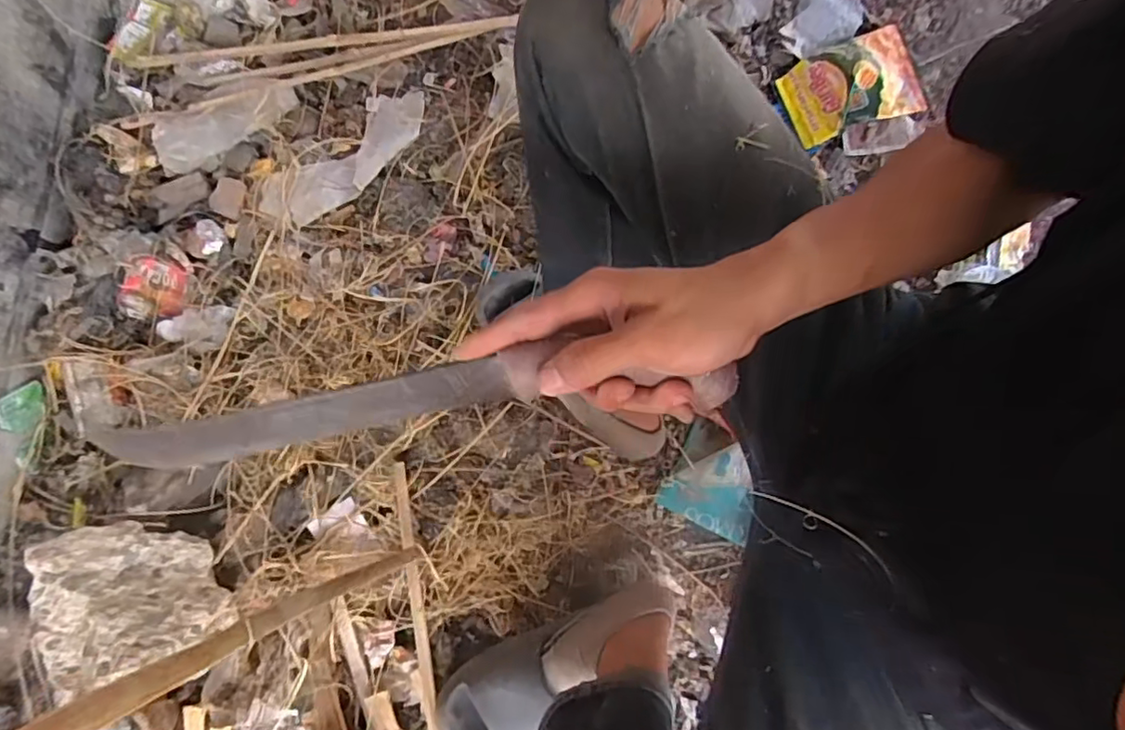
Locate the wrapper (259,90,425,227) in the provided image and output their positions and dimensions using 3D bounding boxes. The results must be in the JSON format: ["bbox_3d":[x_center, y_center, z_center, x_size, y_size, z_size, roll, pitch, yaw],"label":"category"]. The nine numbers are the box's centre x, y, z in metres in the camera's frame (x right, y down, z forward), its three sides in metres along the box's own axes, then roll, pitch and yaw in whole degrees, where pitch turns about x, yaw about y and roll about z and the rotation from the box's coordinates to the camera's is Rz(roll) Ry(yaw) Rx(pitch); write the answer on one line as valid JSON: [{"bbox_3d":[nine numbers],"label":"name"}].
[{"bbox_3d":[-0.341,-0.331,0.956,0.306,0.034,0.130,-44,77,-6],"label":"wrapper"}]

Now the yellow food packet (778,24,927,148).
[{"bbox_3d":[0.417,-0.405,0.869,0.180,0.044,0.137,-15,75,1],"label":"yellow food packet"}]

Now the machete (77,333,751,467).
[{"bbox_3d":[-0.102,0.026,0.364,0.400,0.025,0.047,-9,76,10],"label":"machete"}]

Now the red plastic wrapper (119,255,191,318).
[{"bbox_3d":[-0.631,-0.116,0.924,0.074,0.042,0.099,11,76,3],"label":"red plastic wrapper"}]

